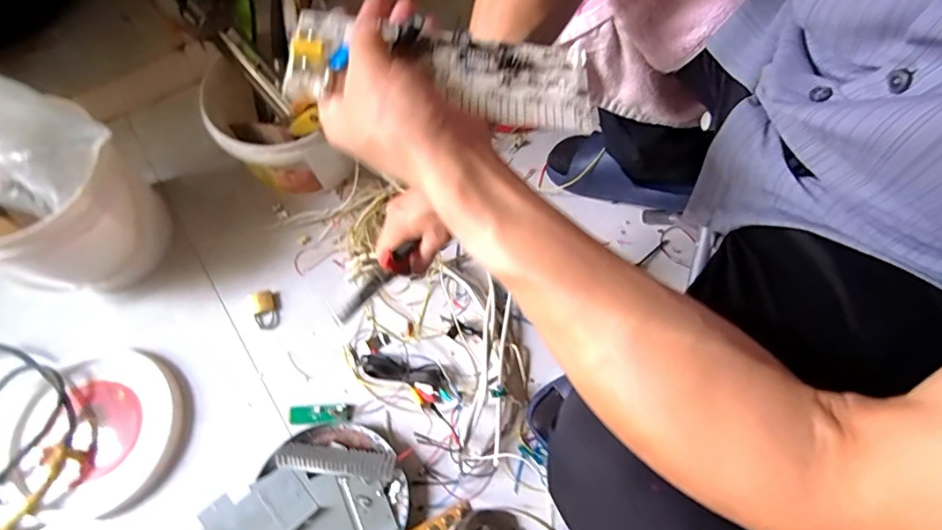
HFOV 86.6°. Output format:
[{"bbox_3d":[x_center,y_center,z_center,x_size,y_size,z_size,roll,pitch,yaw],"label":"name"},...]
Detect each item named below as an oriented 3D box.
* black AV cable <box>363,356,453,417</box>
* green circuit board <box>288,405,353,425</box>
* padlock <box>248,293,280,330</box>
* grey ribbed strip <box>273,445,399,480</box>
[{"bbox_3d":[-0.090,0.159,0.725,0.138,0.018,0.056,29,69,11],"label":"black AV cable"},{"bbox_3d":[-0.213,0.212,0.708,0.087,0.010,0.024,-2,66,-2],"label":"green circuit board"},{"bbox_3d":[-0.317,0.070,0.774,0.040,0.015,0.058,-14,67,-7],"label":"padlock"},{"bbox_3d":[-0.178,0.260,0.663,0.151,0.036,0.036,5,66,2],"label":"grey ribbed strip"}]

